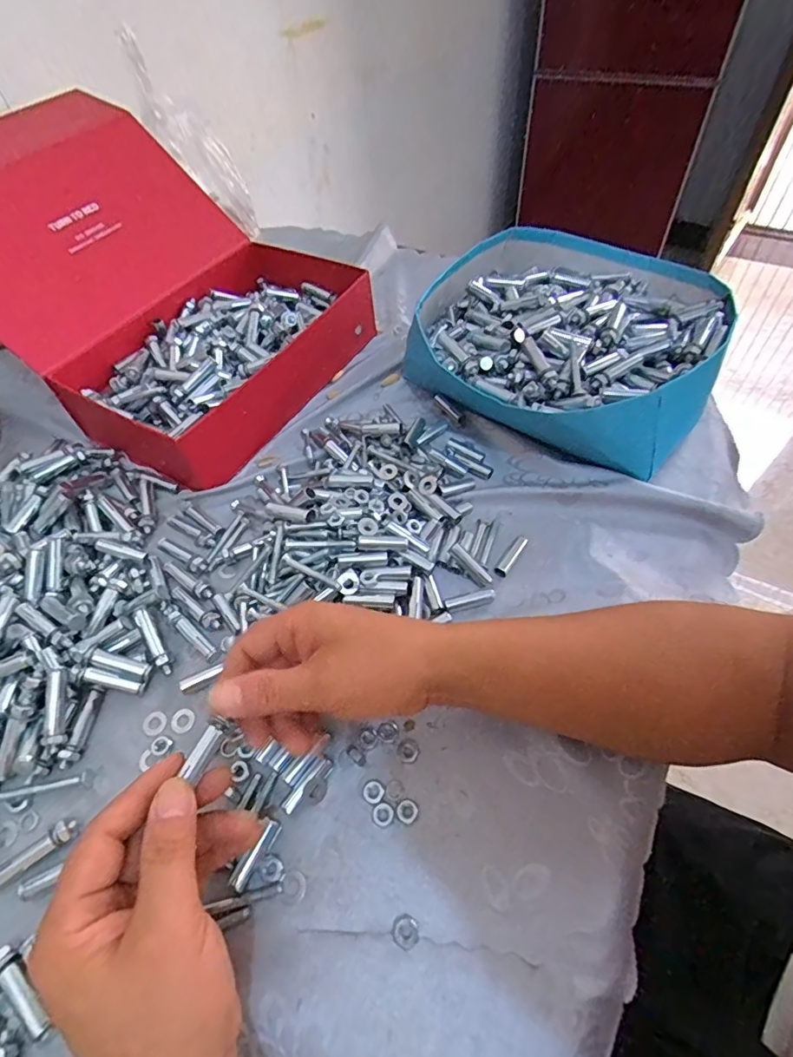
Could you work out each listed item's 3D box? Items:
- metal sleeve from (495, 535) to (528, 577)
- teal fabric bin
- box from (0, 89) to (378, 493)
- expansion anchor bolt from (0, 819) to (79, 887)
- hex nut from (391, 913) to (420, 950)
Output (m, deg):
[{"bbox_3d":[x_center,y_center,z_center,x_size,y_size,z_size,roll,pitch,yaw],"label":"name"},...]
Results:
[{"bbox_3d":[0.097,0.020,0.421,0.011,0.012,0.049,28,60,21],"label":"metal sleeve"},{"bbox_3d":[0.168,-0.191,0.517,0.278,0.088,0.277,23,59,18],"label":"teal fabric bin"},{"bbox_3d":[-0.260,-0.261,0.532,0.371,0.178,0.298,24,59,19],"label":"box"},{"bbox_3d":[-0.225,0.200,0.311,0.056,0.017,0.016,-33,58,-5],"label":"expansion anchor bolt"},{"bbox_3d":[0.005,0.223,0.280,0.016,0.004,0.014,28,60,21],"label":"hex nut"}]

